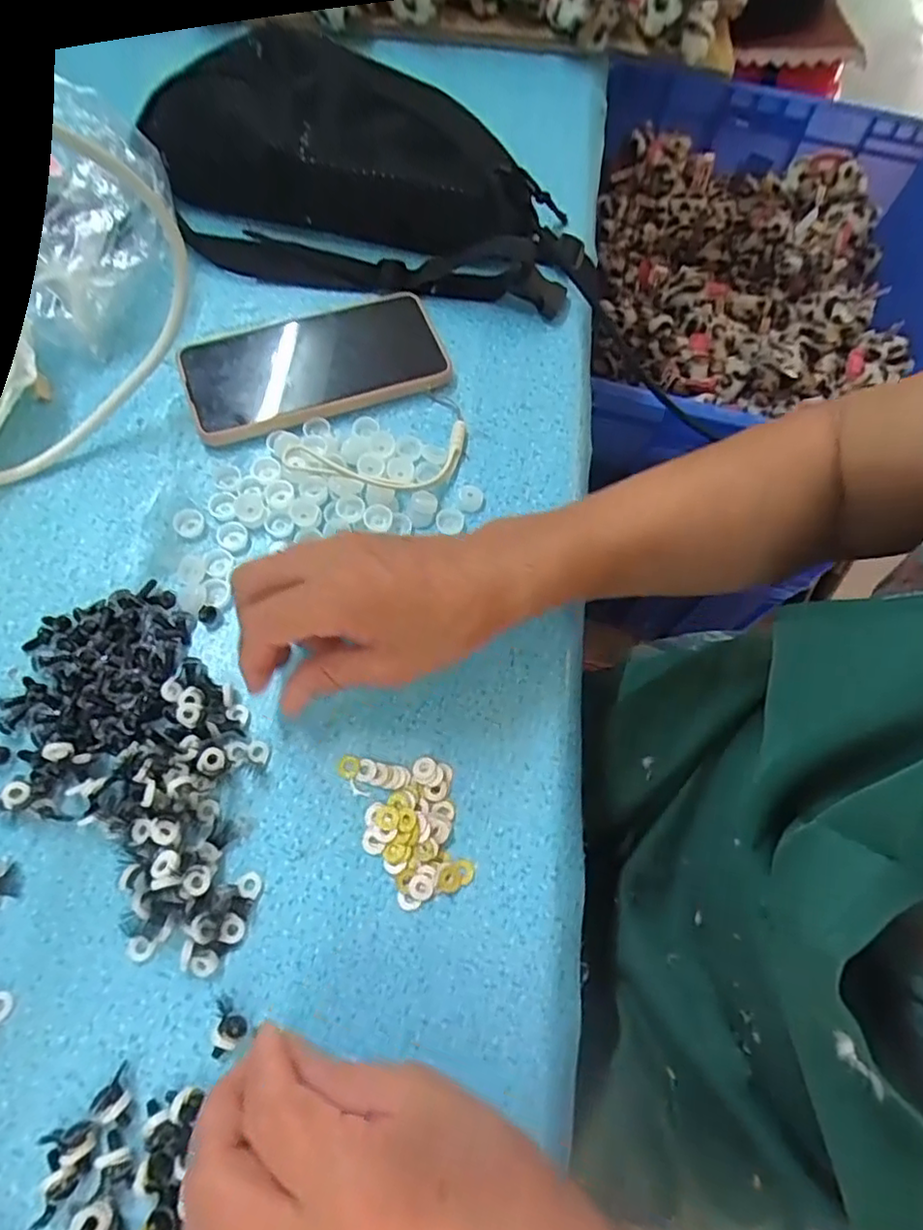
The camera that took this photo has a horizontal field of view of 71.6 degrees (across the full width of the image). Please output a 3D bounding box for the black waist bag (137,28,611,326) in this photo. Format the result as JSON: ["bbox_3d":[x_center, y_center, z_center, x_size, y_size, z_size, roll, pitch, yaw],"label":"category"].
[{"bbox_3d":[-0.053,-0.293,0.420,0.311,0.095,0.114,4,66,-2],"label":"black waist bag"}]

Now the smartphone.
[{"bbox_3d":[-0.094,-0.165,0.413,0.162,0.011,0.085,-17,70,-9],"label":"smartphone"}]

